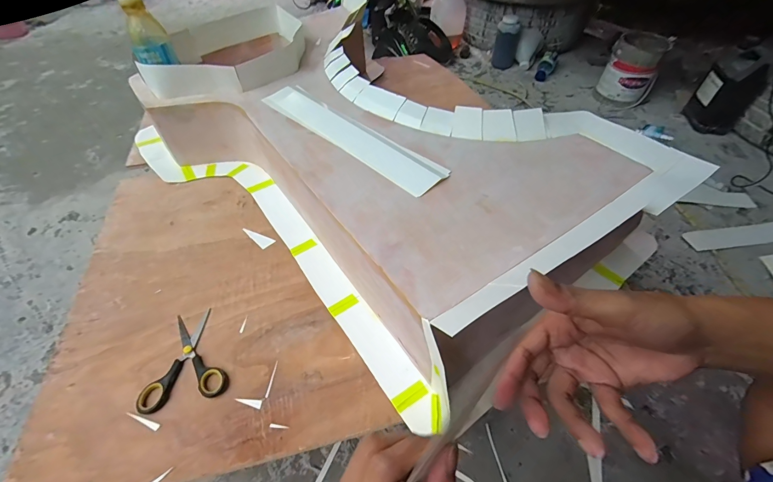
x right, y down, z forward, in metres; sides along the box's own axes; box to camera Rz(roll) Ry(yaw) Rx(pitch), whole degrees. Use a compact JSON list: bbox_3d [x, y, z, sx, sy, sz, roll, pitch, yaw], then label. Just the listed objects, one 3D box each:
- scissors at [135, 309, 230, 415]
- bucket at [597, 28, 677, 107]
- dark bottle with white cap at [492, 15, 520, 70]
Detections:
[{"bbox_3d":[-0.253,0.144,0.436,0.097,0.009,0.123,-12,51,-10],"label":"scissors"},{"bbox_3d":[0.916,-0.639,1.280,0.176,0.214,0.169,29,56,23],"label":"bucket"},{"bbox_3d":[0.518,-0.850,1.479,0.095,0.184,0.084,8,51,7],"label":"dark bottle with white cap"}]

